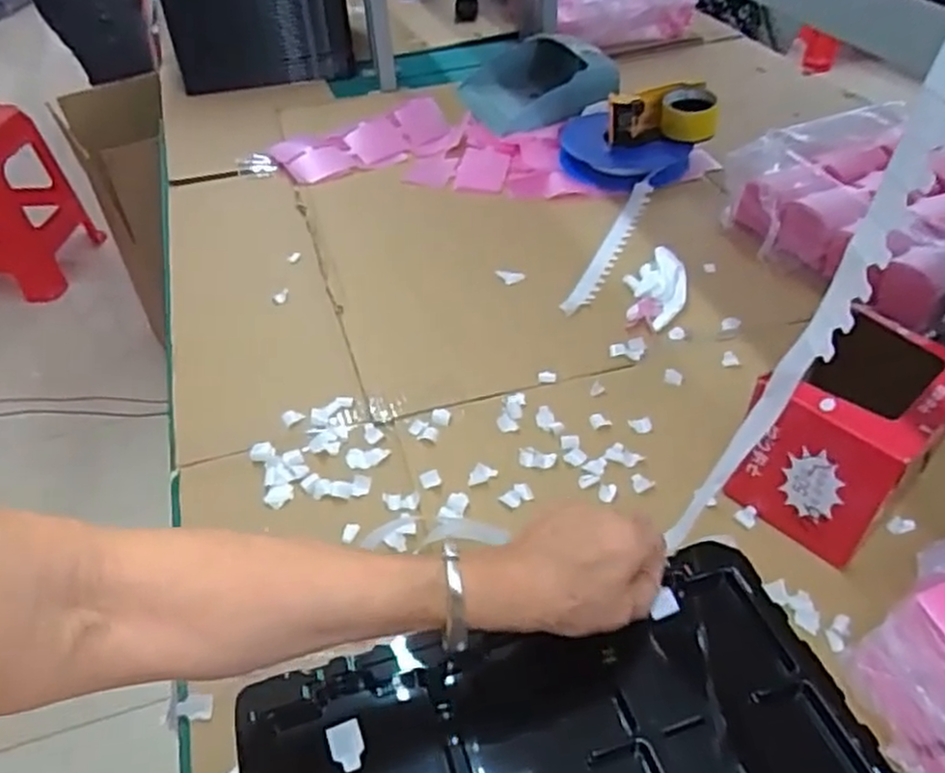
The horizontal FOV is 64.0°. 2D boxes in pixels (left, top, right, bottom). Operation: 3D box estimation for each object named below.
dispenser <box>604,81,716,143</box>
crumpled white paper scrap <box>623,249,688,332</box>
[{"bbox_3d":[0.296,-0.426,1.183,0.169,0.063,0.085,-1,42,3],"label":"dispenser"},{"bbox_3d":[0.227,-0.125,0.938,0.072,0.020,0.140,3,43,8],"label":"crumpled white paper scrap"}]

